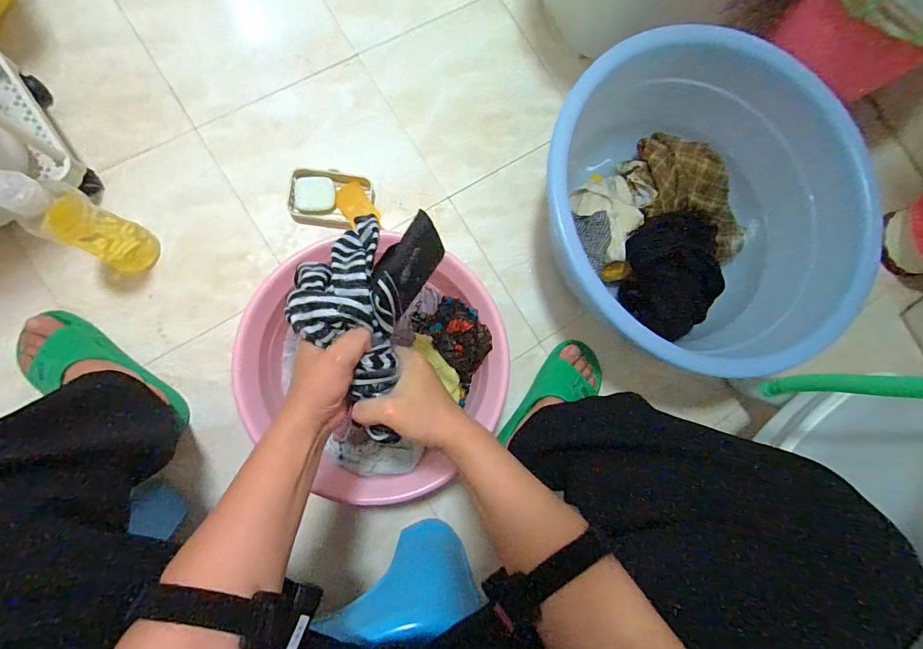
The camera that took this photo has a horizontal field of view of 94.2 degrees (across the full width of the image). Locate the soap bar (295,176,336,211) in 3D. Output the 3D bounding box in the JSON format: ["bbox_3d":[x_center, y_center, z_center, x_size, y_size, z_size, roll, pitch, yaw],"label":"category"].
[{"bbox_3d":[-0.244,-0.218,0.720,0.063,0.020,0.052,1,85,-8],"label":"soap bar"}]

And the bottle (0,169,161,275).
[{"bbox_3d":[-0.494,-0.125,0.564,0.058,0.240,0.078,20,83,-6],"label":"bottle"}]

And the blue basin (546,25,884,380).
[{"bbox_3d":[0.355,-0.204,0.673,0.468,0.177,0.457,1,83,-8],"label":"blue basin"}]

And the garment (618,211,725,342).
[{"bbox_3d":[0.351,-0.081,0.725,0.160,0.067,0.207,-1,84,-8],"label":"garment"}]

